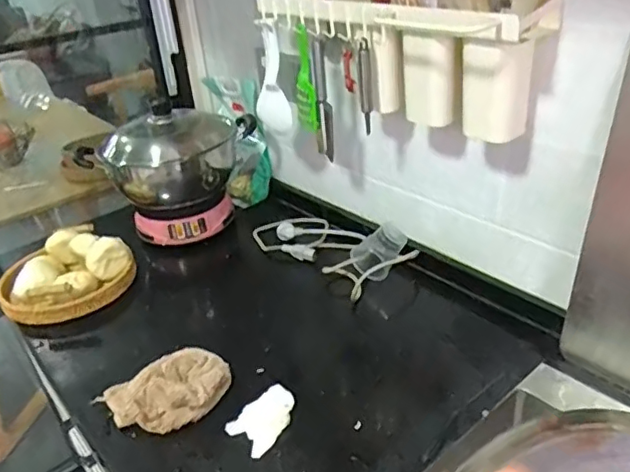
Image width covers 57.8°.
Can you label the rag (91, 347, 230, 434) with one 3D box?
[{"bbox_3d":[-0.194,0.209,0.764,0.157,0.055,0.108,-20,32,-24],"label":"rag"}]

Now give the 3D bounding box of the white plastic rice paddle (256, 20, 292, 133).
[{"bbox_3d":[-0.073,-0.261,0.954,0.059,0.180,0.031,19,37,36],"label":"white plastic rice paddle"}]

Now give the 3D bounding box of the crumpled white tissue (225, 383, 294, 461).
[{"bbox_3d":[-0.061,0.230,0.718,0.055,0.023,0.090,21,39,38],"label":"crumpled white tissue"}]

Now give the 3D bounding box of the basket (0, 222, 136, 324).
[{"bbox_3d":[-0.439,0.064,0.991,0.184,0.080,0.187,14,34,30],"label":"basket"}]

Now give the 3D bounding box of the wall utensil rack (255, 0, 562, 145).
[{"bbox_3d":[0.102,-0.250,0.806,0.088,0.160,0.433,-27,36,-34],"label":"wall utensil rack"}]

